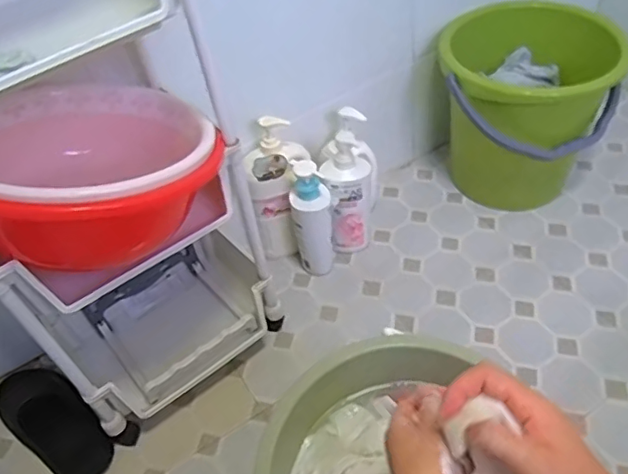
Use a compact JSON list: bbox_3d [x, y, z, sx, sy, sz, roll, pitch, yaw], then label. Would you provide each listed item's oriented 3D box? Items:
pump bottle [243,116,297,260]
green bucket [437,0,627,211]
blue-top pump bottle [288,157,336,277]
[{"bbox_3d":[-0.076,-0.082,1.038,0.076,0.281,0.077,-9,48,1],"label":"pump bottle"},{"bbox_3d":[0.408,-0.236,1.116,0.305,0.336,0.263,-37,53,-22],"label":"green bucket"},{"bbox_3d":[-0.004,-0.032,1.031,0.069,0.250,0.068,-9,49,-2],"label":"blue-top pump bottle"}]

